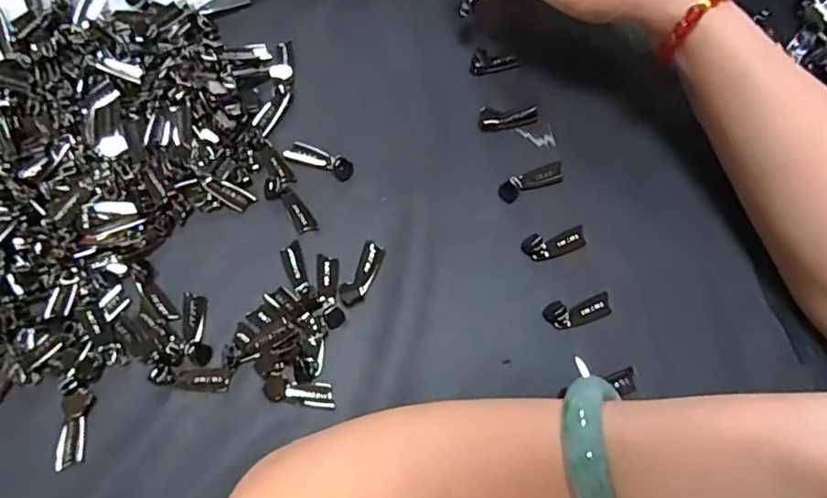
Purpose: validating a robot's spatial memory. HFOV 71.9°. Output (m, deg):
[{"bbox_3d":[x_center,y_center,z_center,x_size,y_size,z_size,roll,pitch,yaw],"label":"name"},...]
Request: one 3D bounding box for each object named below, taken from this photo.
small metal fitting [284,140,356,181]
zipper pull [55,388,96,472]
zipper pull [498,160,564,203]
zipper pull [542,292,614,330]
[{"bbox_3d":[-0.057,-0.055,0.348,0.043,0.004,0.014,22,72,7],"label":"small metal fitting"},{"bbox_3d":[-0.175,0.092,0.292,0.015,0.006,0.039,3,71,1],"label":"zipper pull"},{"bbox_3d":[0.071,-0.041,0.343,0.041,0.004,0.013,-22,72,-8],"label":"zipper pull"},{"bbox_3d":[0.091,0.033,0.314,0.036,0.010,0.015,-15,71,-5],"label":"zipper pull"}]

